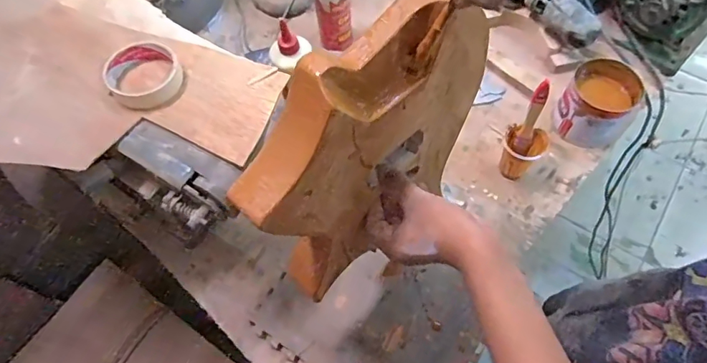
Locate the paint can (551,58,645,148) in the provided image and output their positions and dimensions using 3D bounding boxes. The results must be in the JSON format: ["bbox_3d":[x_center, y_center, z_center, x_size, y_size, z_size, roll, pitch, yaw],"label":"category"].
[{"bbox_3d":[0.413,-0.129,0.771,0.112,0.100,0.116,-1,64,2],"label":"paint can"}]

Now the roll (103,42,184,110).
[{"bbox_3d":[-0.253,-0.130,0.547,0.083,0.030,0.085,-1,64,2],"label":"roll"}]

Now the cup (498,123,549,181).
[{"bbox_3d":[0.268,-0.042,0.739,0.061,0.092,0.060,-1,64,2],"label":"cup"}]

